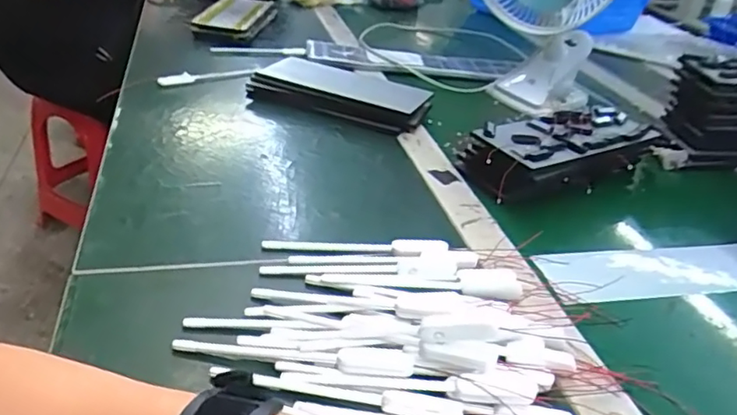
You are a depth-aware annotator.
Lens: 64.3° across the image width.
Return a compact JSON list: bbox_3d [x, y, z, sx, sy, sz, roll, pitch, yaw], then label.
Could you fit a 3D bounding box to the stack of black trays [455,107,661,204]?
[{"bbox_3d":[0.191,-0.058,0.604,0.202,0.058,0.103,-13,37,-29],"label":"stack of black trays"}]

